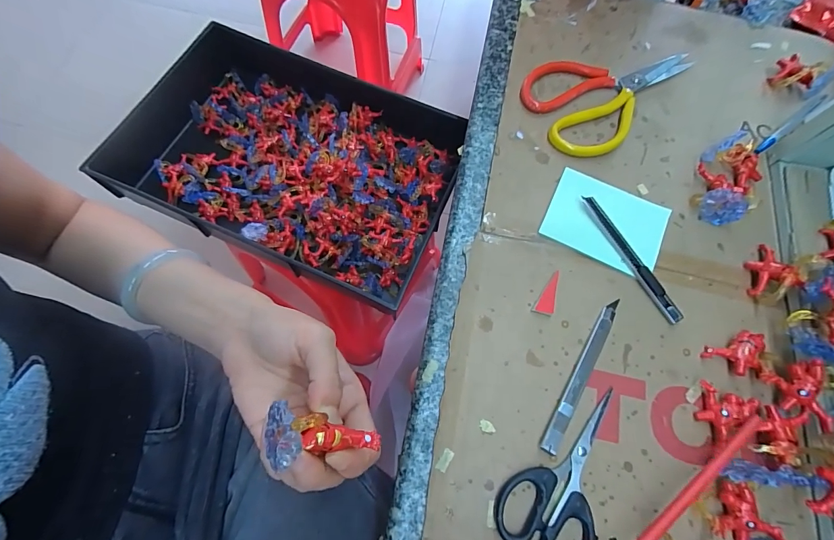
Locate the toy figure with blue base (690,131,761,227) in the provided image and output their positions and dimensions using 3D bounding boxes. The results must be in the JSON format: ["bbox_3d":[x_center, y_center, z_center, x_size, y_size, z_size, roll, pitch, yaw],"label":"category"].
[{"bbox_3d":[0.286,-0.081,0.341,0.051,0.027,0.082,26,72,7],"label":"toy figure with blue base"}]

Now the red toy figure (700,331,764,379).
[{"bbox_3d":[0.252,0.064,0.300,0.038,0.014,0.037,16,71,4],"label":"red toy figure"}]

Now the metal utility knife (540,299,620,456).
[{"bbox_3d":[0.127,0.078,0.288,0.013,0.009,0.130,32,73,9],"label":"metal utility knife"}]

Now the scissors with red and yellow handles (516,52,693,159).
[{"bbox_3d":[0.197,-0.181,0.379,0.177,0.012,0.110,-27,73,-11],"label":"scissors with red and yellow handles"}]

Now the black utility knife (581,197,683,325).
[{"bbox_3d":[0.182,-0.011,0.320,0.014,0.012,0.123,-27,73,-11],"label":"black utility knife"}]

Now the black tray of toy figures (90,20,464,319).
[{"bbox_3d":[-0.176,-0.166,0.575,0.456,0.078,0.321,24,72,7],"label":"black tray of toy figures"}]

